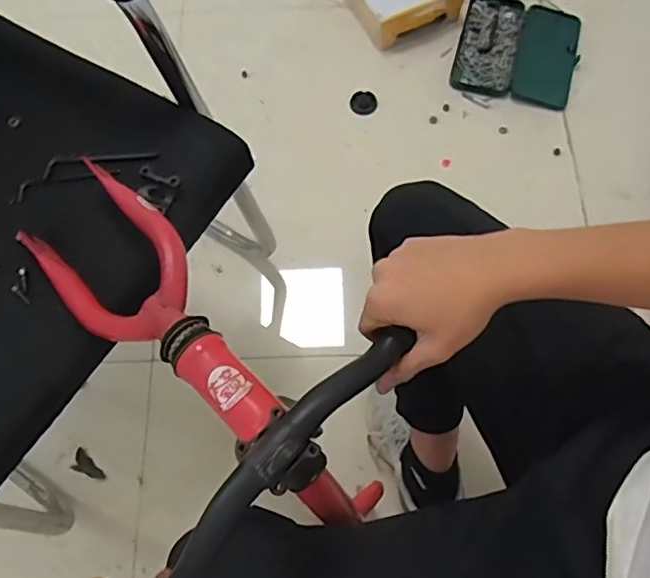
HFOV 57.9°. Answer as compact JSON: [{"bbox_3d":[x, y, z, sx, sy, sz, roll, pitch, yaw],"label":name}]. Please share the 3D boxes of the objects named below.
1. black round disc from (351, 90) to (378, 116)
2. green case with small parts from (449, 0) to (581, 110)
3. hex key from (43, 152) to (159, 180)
[{"bbox_3d":[0.080,-0.385,1.212,0.054,0.017,0.050,0,71,0],"label":"black round disc"},{"bbox_3d":[0.406,-0.505,1.243,0.243,0.038,0.250,16,72,5],"label":"green case with small parts"},{"bbox_3d":[-0.242,-0.140,0.629,0.120,0.007,0.022,-12,69,-4],"label":"hex key"}]

